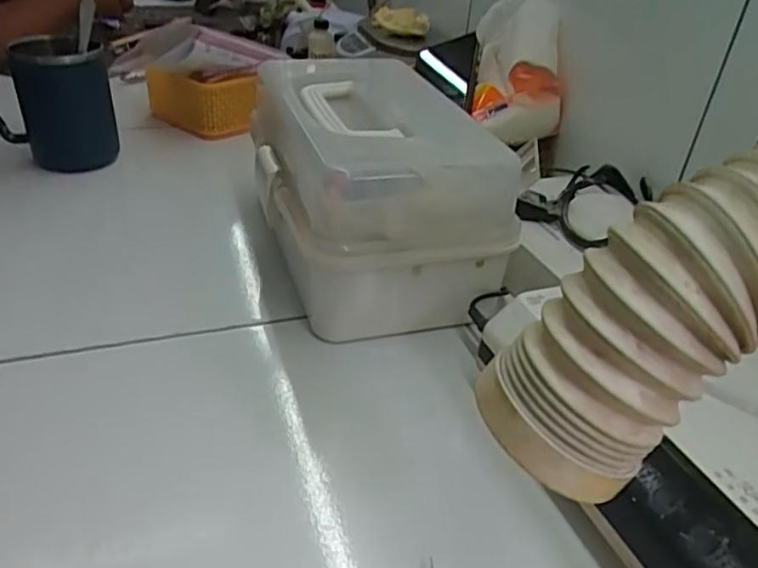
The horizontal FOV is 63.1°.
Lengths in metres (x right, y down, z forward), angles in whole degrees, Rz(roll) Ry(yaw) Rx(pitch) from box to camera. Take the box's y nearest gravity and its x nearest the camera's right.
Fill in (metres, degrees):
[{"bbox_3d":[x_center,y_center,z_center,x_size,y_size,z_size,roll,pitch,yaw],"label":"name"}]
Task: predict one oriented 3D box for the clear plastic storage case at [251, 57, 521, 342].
[{"bbox_3d":[-0.009,-0.072,0.479,0.148,0.124,0.216,-8,36,-19],"label":"clear plastic storage case"}]

